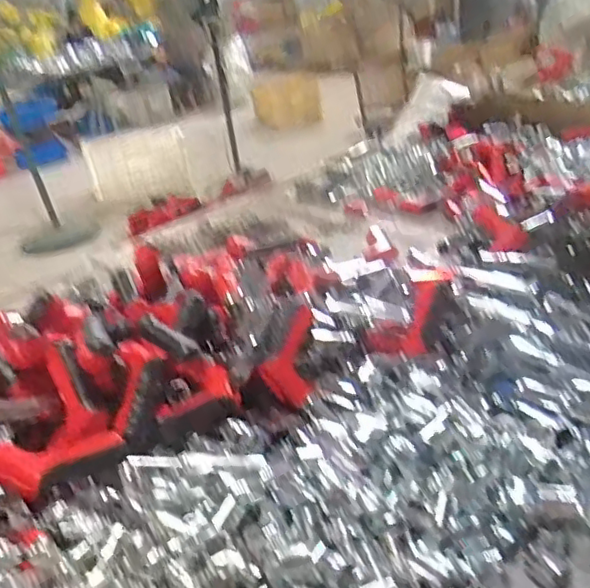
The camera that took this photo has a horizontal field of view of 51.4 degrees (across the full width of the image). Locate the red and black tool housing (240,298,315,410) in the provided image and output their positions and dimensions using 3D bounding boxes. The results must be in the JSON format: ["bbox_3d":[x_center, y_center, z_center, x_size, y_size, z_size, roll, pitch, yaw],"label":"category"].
[{"bbox_3d":[-0.020,0.075,0.799,0.077,0.120,0.039,9,-6,-4],"label":"red and black tool housing"}]

